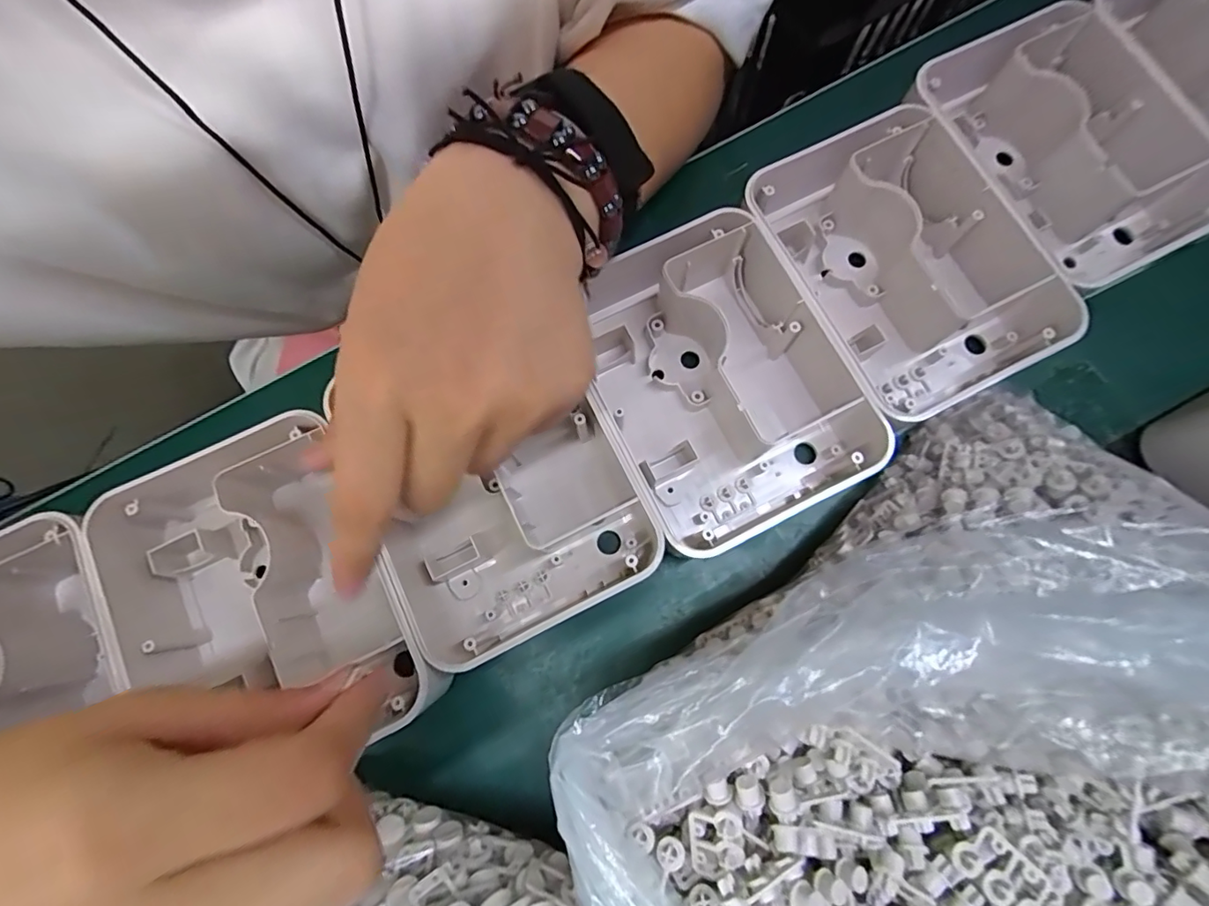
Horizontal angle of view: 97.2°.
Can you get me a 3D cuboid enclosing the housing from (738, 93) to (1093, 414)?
[{"bbox_3d":[0.125,-0.082,0.239,0.094,0.043,0.131,-26,78,-5],"label":"housing"}]

